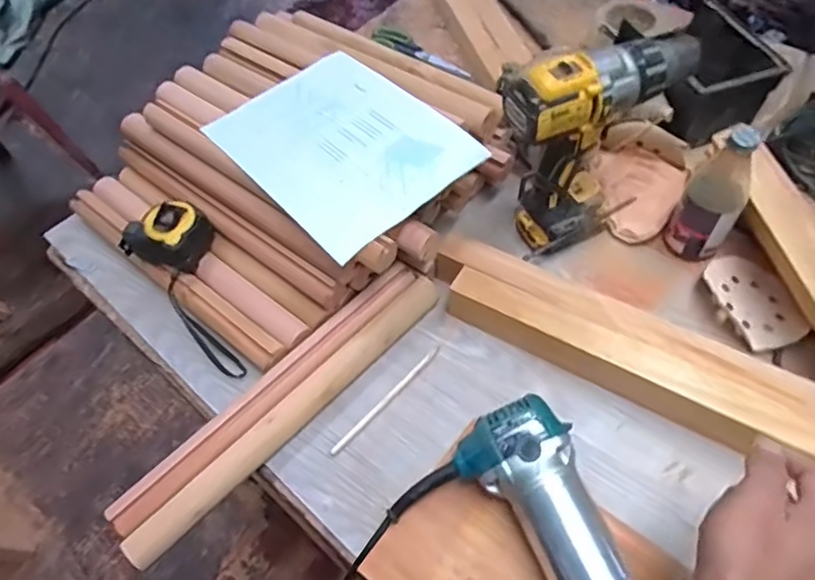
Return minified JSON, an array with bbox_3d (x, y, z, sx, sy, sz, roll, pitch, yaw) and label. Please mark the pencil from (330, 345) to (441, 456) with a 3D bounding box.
[{"bbox_3d":[-0.021,0.114,0.618,0.008,0.006,0.157,38,66,25],"label":"pencil"}]

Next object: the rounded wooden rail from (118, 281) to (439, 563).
[{"bbox_3d":[-0.109,0.122,0.607,0.034,0.028,0.394,38,66,25],"label":"rounded wooden rail"}]

